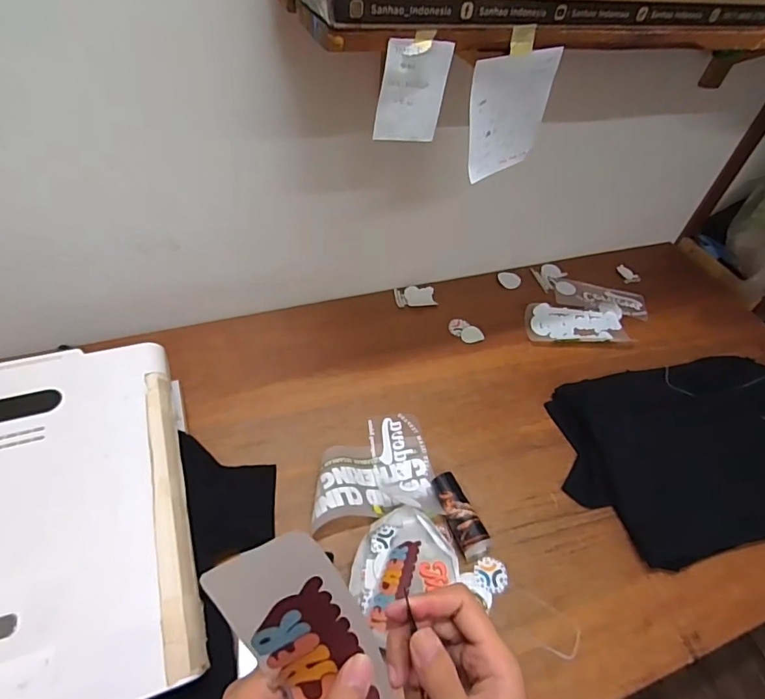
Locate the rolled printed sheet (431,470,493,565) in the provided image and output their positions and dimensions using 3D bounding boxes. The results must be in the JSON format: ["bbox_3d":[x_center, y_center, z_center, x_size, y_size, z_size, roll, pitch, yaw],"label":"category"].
[{"bbox_3d":[0.136,0.283,0.815,0.057,0.040,0.146,-13,53,-18],"label":"rolled printed sheet"}]

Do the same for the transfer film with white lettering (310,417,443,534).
[{"bbox_3d":[-0.017,0.204,0.860,0.219,0.071,0.213,-3,50,-11],"label":"transfer film with white lettering"}]

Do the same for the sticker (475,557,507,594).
[{"bbox_3d":[0.178,0.369,0.775,0.052,0.004,0.051,-4,47,5],"label":"sticker"}]

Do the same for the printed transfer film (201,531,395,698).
[{"bbox_3d":[-0.029,0.176,0.256,0.054,0.039,0.182,-29,104,-25],"label":"printed transfer film"}]

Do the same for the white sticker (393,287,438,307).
[{"bbox_3d":[0.082,-0.133,1.188,0.101,0.006,0.068,-2,50,-10],"label":"white sticker"}]

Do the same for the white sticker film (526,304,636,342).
[{"bbox_3d":[0.482,-0.061,1.172,0.247,0.022,0.123,2,50,-7],"label":"white sticker film"}]

